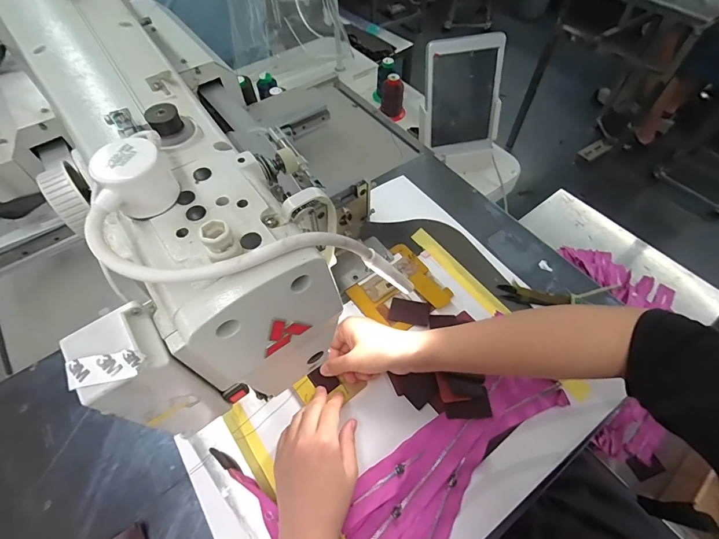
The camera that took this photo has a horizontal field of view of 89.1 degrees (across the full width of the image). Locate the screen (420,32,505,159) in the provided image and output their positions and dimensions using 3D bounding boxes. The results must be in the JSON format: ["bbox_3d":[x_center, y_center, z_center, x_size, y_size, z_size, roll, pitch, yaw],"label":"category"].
[{"bbox_3d":[0.200,-0.332,0.713,0.158,0.212,0.022,-12,38,-4],"label":"screen"}]

